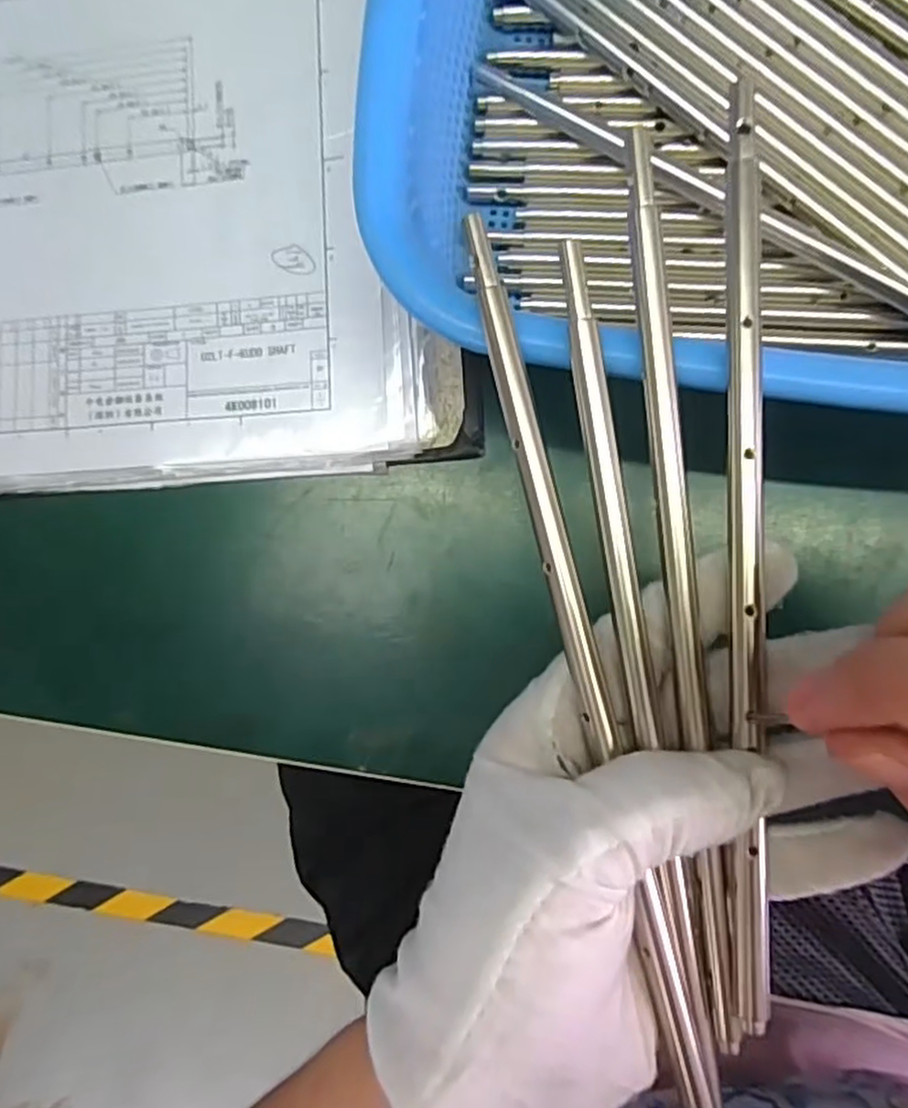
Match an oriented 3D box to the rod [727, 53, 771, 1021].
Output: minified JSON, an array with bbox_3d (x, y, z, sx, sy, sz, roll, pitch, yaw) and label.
[{"bbox_3d":[0.069,-0.001,0.166,0.008,0.004,0.219,0,89,6],"label":"rod"}]

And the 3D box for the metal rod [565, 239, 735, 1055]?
[{"bbox_3d":[0.046,0.022,0.169,0.006,0.004,0.196,-11,90,6],"label":"metal rod"}]

